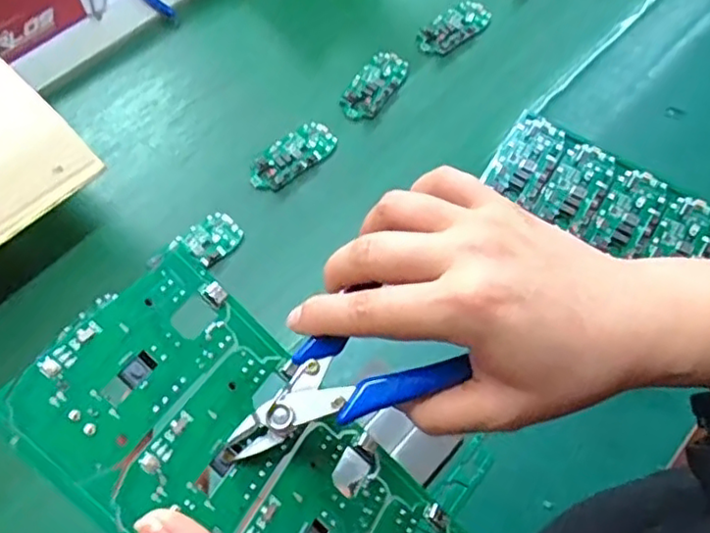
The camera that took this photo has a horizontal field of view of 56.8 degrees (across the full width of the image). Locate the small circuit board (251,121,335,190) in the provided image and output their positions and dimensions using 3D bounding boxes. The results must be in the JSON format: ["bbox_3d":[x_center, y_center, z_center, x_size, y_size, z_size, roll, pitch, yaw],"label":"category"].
[{"bbox_3d":[-0.066,-0.116,0.684,0.097,0.015,0.047,-41,75,-21],"label":"small circuit board"}]

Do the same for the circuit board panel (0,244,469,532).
[{"bbox_3d":[-0.035,0.087,0.261,0.190,0.004,0.104,46,41,-6],"label":"circuit board panel"}]

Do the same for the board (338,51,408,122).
[{"bbox_3d":[0.022,-0.205,0.739,0.046,0.012,0.099,33,69,8],"label":"board"}]

